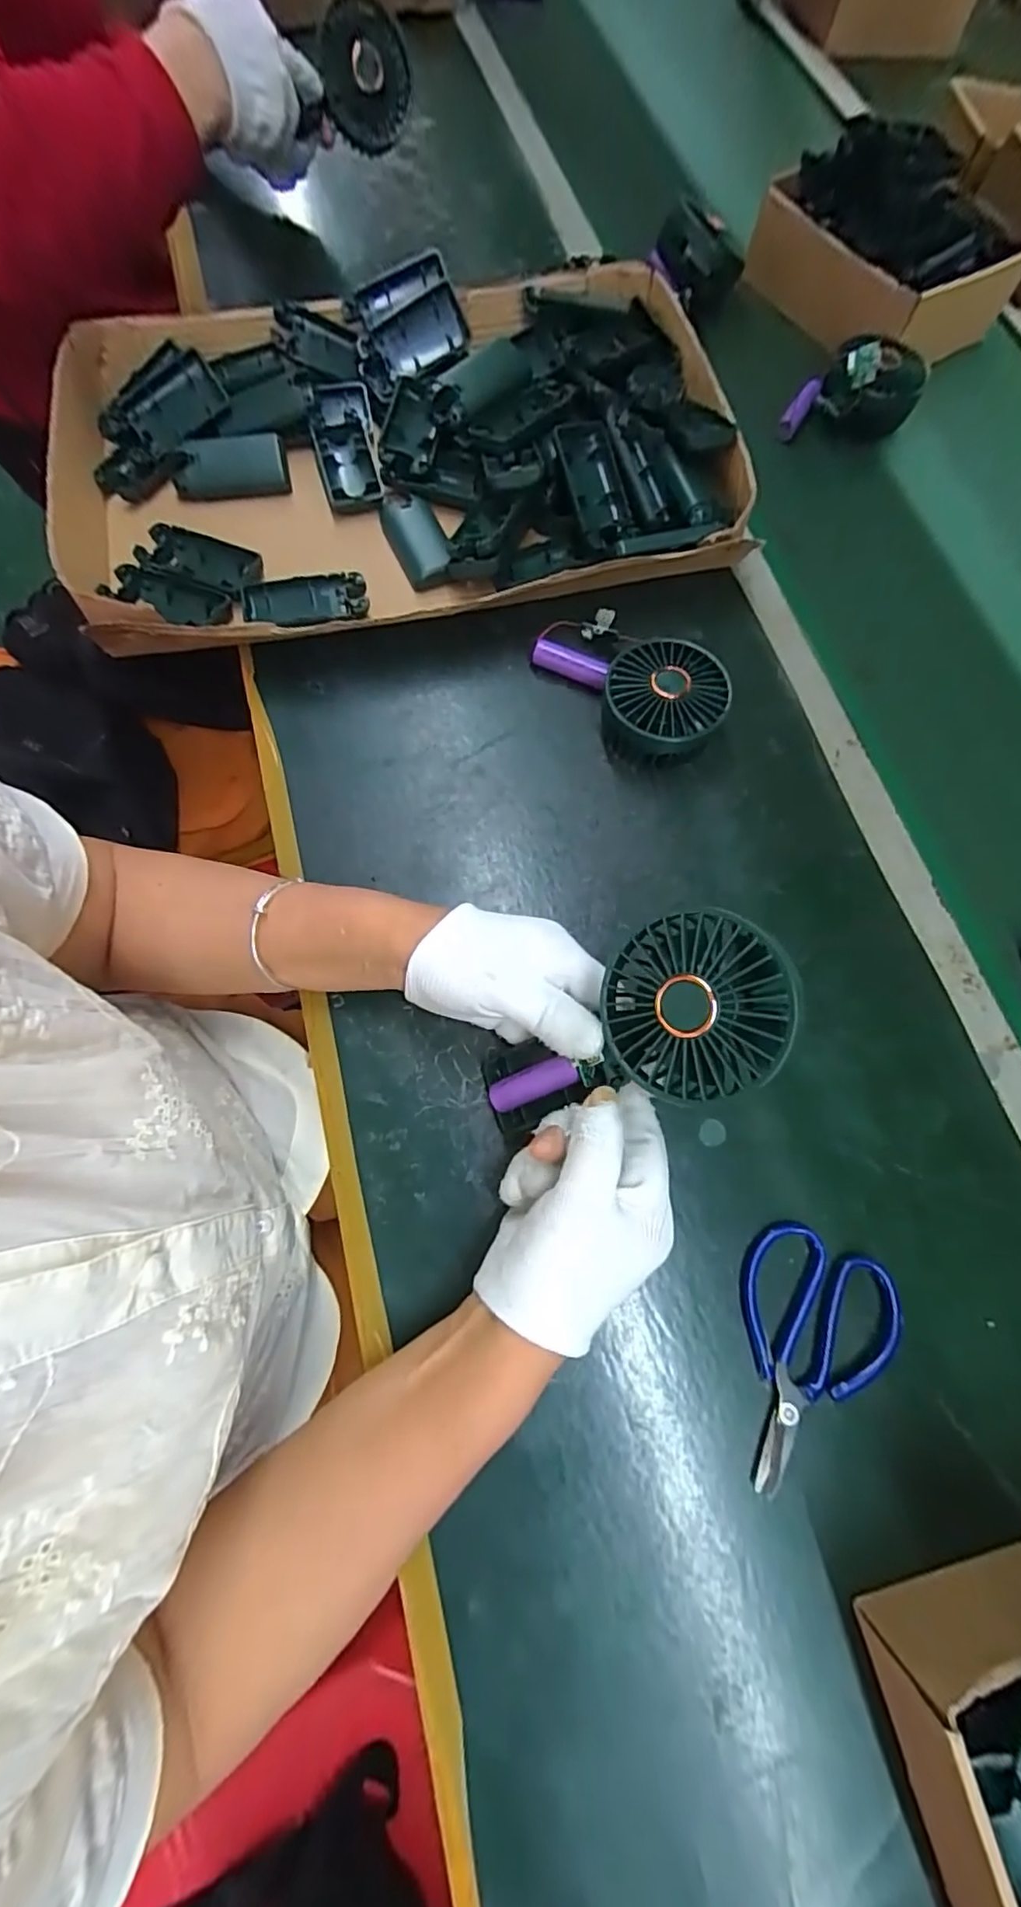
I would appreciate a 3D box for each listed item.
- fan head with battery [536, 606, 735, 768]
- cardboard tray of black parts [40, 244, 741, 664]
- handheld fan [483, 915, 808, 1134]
[{"bbox_3d":[0.091,-0.202,0.443,0.084,0.046,0.147,-33,77,-13],"label":"fan head with battery"},{"bbox_3d":[-0.104,-0.408,0.498,0.558,0.062,0.341,-13,73,-8],"label":"cardboard tray of black parts"},{"bbox_3d":[0.053,0.045,0.308,0.045,0.176,0.080,0,64,-50],"label":"handheld fan"}]

